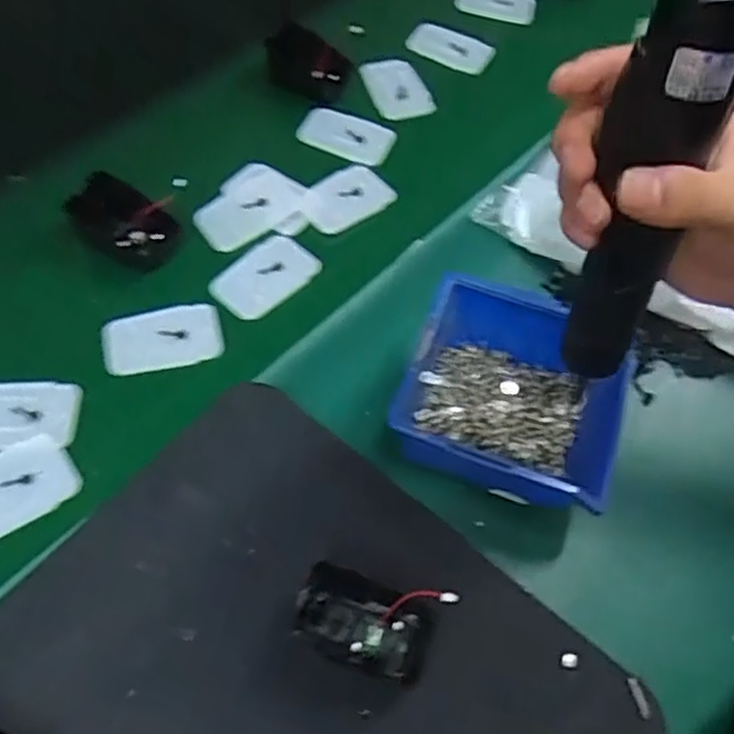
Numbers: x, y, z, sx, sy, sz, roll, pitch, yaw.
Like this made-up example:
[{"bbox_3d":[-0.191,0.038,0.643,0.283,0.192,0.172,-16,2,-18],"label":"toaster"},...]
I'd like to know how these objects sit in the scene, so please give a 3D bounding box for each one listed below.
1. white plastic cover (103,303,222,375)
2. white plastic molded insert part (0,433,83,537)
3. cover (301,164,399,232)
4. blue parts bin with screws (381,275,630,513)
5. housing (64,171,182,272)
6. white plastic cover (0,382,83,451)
[{"bbox_3d":[-0.132,-0.020,0.455,0.074,0.005,0.042,-9,60,-10],"label":"white plastic cover"},{"bbox_3d":[-0.203,0.068,0.397,0.072,0.004,0.046,-28,64,-20],"label":"white plastic molded insert part"},{"bbox_3d":[-0.017,-0.125,0.526,0.066,0.008,0.045,-34,67,-22],"label":"cover"},{"bbox_3d":[0.083,0.019,0.406,0.123,0.066,0.112,18,59,6],"label":"blue parts bin with screws"},{"bbox_3d":[-0.166,-0.100,0.477,0.067,0.040,0.034,23,59,9],"label":"housing"},{"bbox_3d":[-0.212,0.029,0.422,0.075,0.007,0.043,1,58,-4],"label":"white plastic cover"}]

